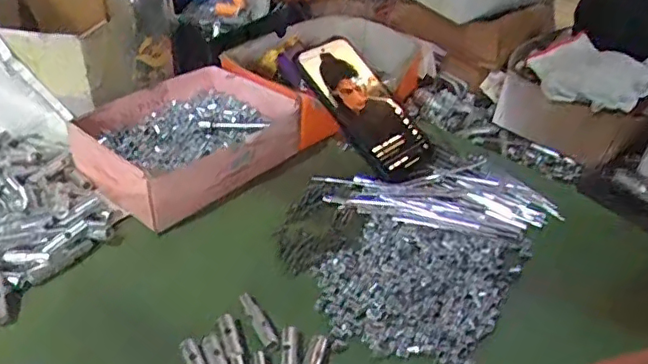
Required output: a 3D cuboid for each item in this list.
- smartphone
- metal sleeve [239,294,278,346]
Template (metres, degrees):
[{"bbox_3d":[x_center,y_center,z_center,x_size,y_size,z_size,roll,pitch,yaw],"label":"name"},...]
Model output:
[{"bbox_3d":[0.041,-0.076,0.578,0.074,0.014,0.159,-34,81,-30],"label":"smartphone"},{"bbox_3d":[-0.047,0.095,0.415,0.011,0.004,0.046,-17,42,-25],"label":"metal sleeve"}]

